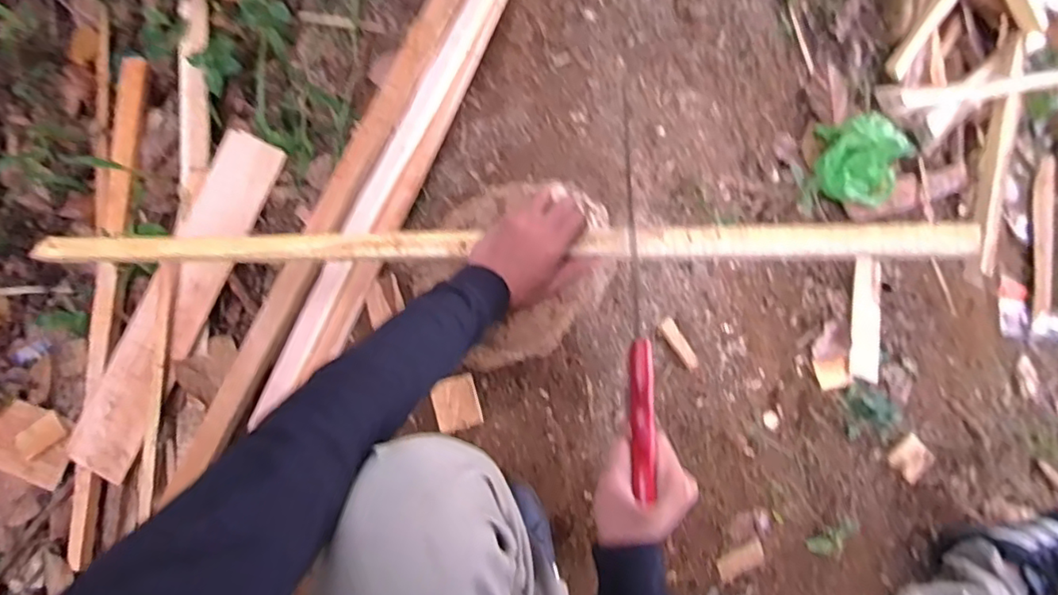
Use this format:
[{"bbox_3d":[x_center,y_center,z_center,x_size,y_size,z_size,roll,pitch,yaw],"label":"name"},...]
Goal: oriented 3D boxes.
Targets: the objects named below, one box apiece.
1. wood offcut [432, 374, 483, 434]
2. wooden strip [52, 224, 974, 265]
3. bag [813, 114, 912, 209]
[{"bbox_3d":[-0.092,0.136,0.770,0.056,0.006,0.064,-15,77,-5],"label":"wood offcut"},{"bbox_3d":[-0.047,-0.058,0.632,0.957,0.019,0.043,0,76,5],"label":"wooden strip"},{"bbox_3d":[0.542,-0.224,0.997,0.164,0.093,0.120,12,76,2],"label":"bag"}]

